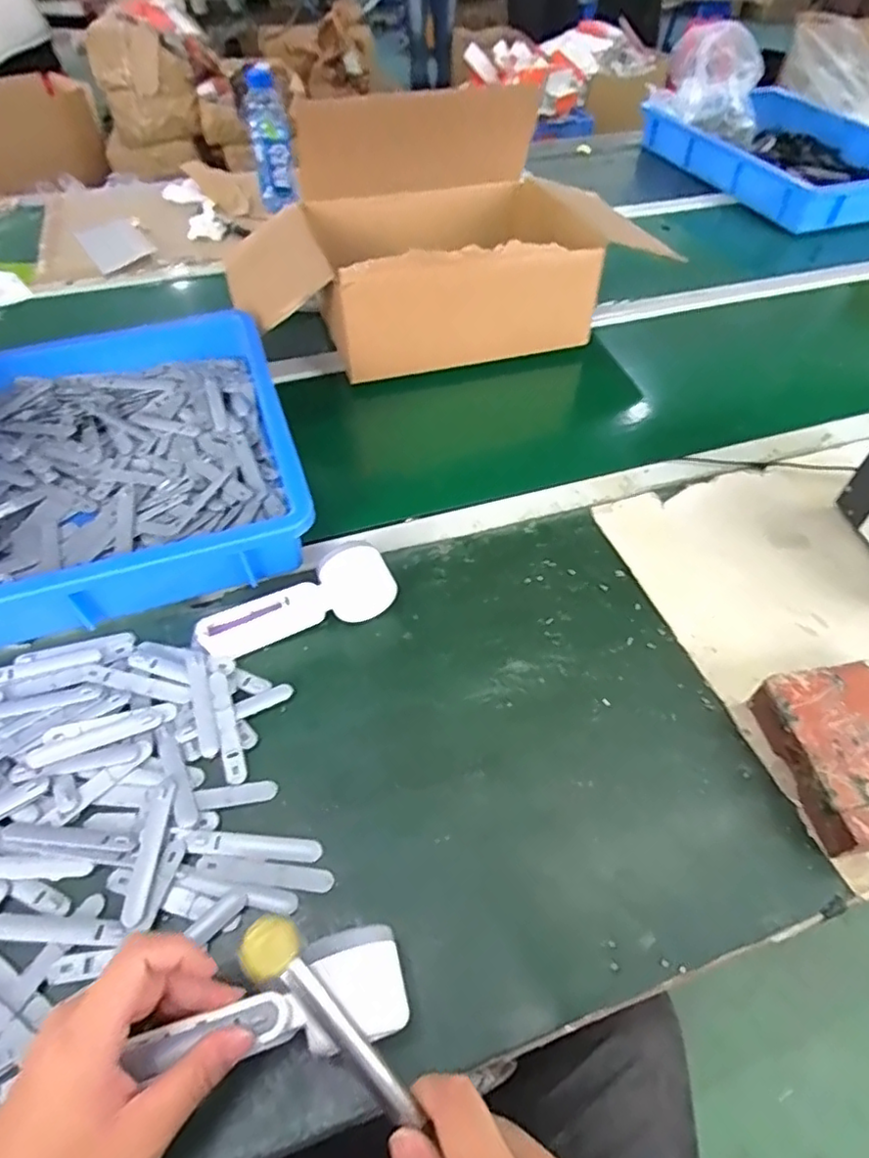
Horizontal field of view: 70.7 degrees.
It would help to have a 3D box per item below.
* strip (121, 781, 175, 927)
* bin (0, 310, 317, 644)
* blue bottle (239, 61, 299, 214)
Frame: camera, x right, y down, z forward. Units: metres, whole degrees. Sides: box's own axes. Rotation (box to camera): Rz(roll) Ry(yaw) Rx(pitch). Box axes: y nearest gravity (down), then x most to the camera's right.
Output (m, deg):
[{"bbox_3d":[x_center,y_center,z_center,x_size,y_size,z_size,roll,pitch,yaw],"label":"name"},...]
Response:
[{"bbox_3d":[-0.206,0.195,0.441,0.022,0.004,0.094,-1,57,0],"label":"strip"},{"bbox_3d":[-0.430,-0.101,0.598,0.561,0.093,0.391,-16,53,-13],"label":"bin"},{"bbox_3d":[-0.304,-0.805,1.133,0.072,0.207,0.070,-11,52,-9],"label":"blue bottle"}]

